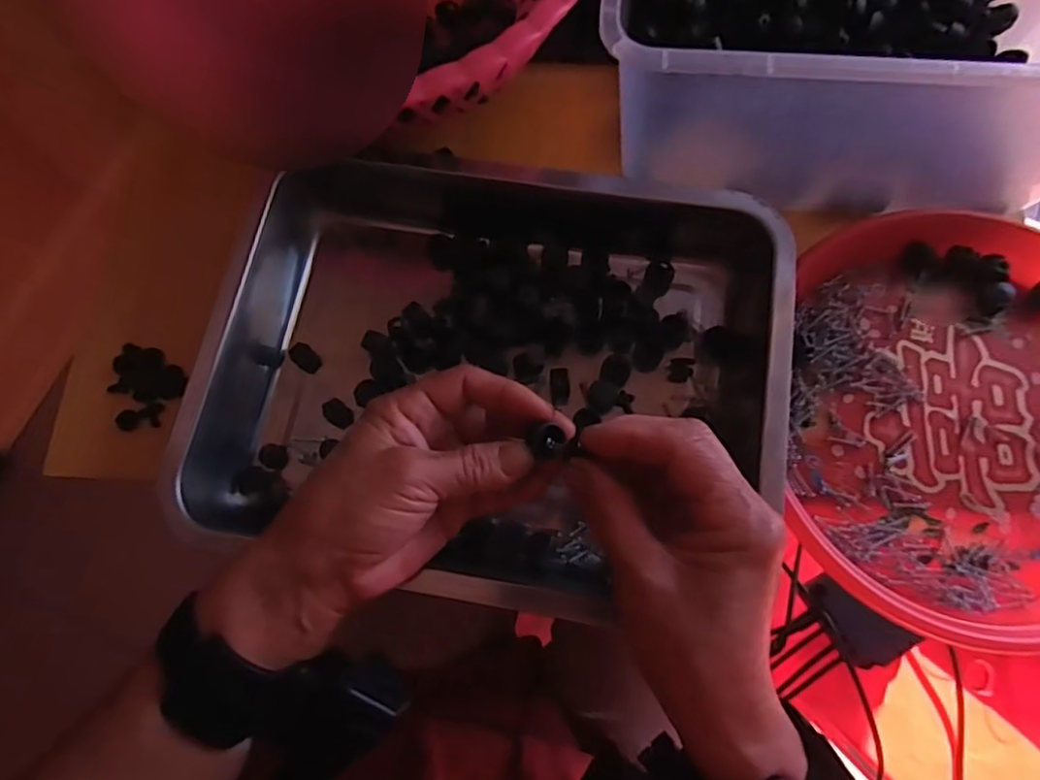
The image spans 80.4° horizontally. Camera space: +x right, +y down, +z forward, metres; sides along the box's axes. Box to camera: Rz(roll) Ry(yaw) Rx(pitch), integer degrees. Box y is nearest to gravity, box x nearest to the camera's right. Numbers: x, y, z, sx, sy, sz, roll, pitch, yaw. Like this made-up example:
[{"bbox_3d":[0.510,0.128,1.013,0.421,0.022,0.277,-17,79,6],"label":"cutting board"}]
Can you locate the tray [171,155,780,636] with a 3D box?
[{"bbox_3d":[-0.009,-0.033,0.348,0.297,0.062,0.242,9,75,4],"label":"tray"}]

